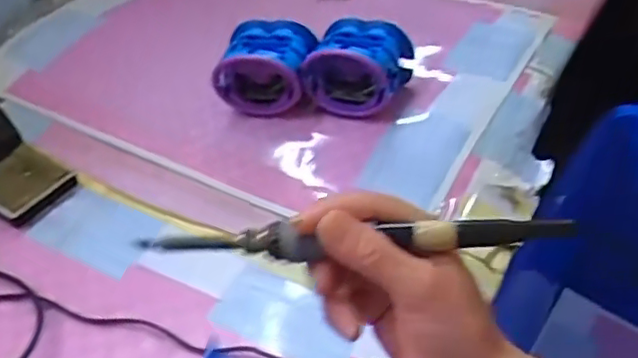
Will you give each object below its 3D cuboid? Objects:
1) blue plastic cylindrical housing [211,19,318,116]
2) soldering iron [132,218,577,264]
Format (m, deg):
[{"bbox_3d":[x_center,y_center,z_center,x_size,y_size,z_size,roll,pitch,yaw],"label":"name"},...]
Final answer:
[{"bbox_3d":[-0.049,-0.108,0.601,0.078,0.059,0.080,-2,43,2],"label":"blue plastic cylindrical housing"},{"bbox_3d":[0.015,0.027,0.306,0.212,0.024,0.016,-1,43,4],"label":"soldering iron"}]

